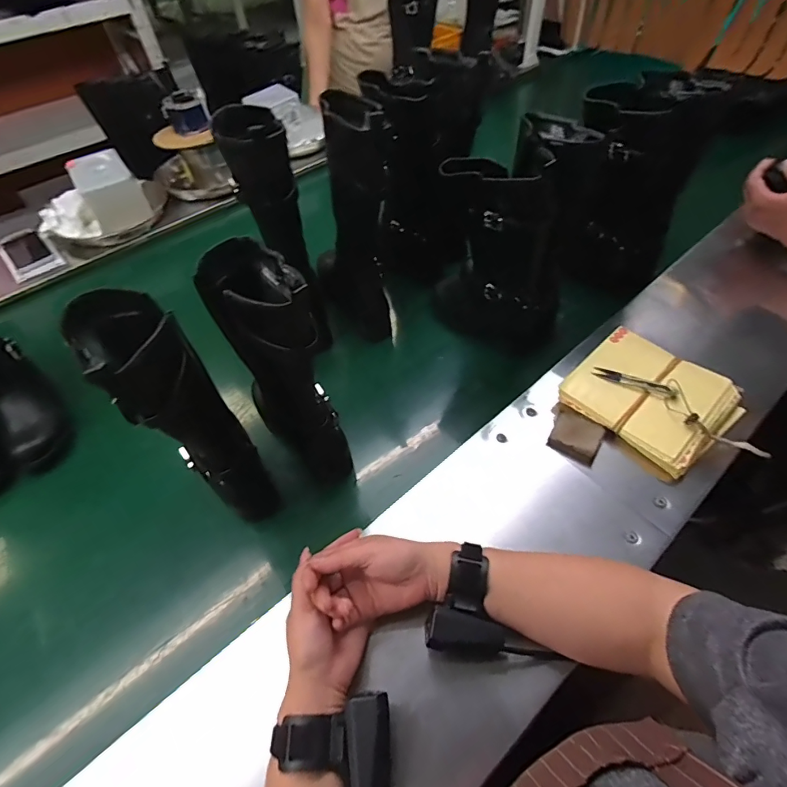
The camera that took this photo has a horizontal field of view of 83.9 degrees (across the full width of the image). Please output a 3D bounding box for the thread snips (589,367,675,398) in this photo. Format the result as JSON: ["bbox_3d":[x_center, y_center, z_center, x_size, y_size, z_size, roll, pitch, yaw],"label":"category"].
[{"bbox_3d":[0.321,-0.017,0.585,0.098,0.011,0.019,21,56,20],"label":"thread snips"}]

